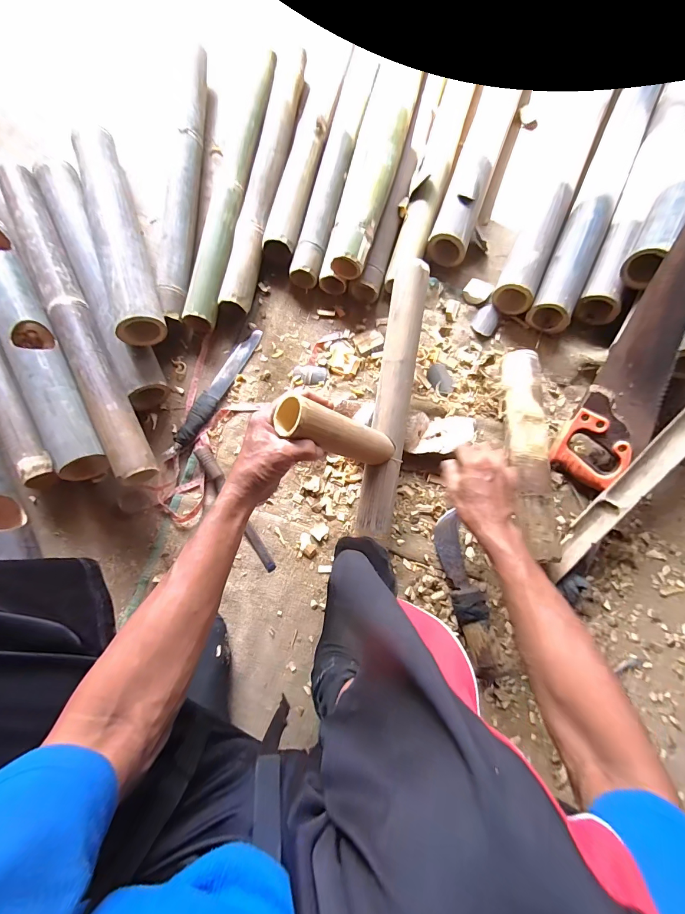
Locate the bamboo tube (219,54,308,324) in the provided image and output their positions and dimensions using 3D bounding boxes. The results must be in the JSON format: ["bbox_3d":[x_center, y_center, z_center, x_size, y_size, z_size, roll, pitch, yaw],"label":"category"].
[{"bbox_3d":[-0.150,-0.558,0.732,0.062,0.045,0.586,11,79,3],"label":"bamboo tube"}]

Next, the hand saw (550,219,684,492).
[{"bbox_3d":[0.488,-0.190,0.578,0.120,0.041,0.505,18,103,5],"label":"hand saw"}]

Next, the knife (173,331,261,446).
[{"bbox_3d":[-0.226,-0.133,0.674,0.039,0.018,0.253,28,80,7],"label":"knife"}]

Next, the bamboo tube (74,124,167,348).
[{"bbox_3d":[-0.403,-0.405,0.652,0.078,0.077,0.448,-19,78,-3],"label":"bamboo tube"}]

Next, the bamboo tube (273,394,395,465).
[{"bbox_3d":[0.000,-0.026,0.490,0.041,0.201,0.050,-4,74,42],"label":"bamboo tube"}]

